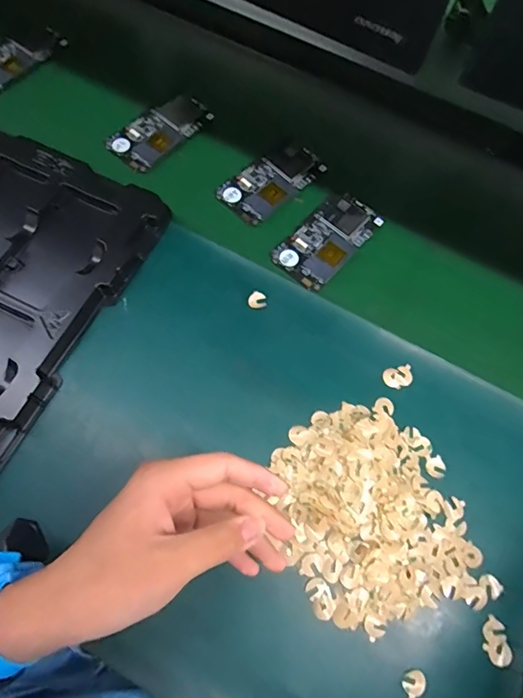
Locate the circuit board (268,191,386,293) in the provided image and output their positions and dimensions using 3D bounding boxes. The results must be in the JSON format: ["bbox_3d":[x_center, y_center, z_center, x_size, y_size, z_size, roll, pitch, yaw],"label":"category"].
[{"bbox_3d":[0.073,-0.121,0.502,0.065,0.004,0.126,40,70,12],"label":"circuit board"}]

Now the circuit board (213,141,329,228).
[{"bbox_3d":[0.012,-0.193,0.532,0.064,0.009,0.121,43,71,13],"label":"circuit board"}]

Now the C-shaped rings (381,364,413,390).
[{"bbox_3d":[0.130,0.027,0.441,0.028,0.004,0.020,-8,72,-4],"label":"C-shaped rings"}]

